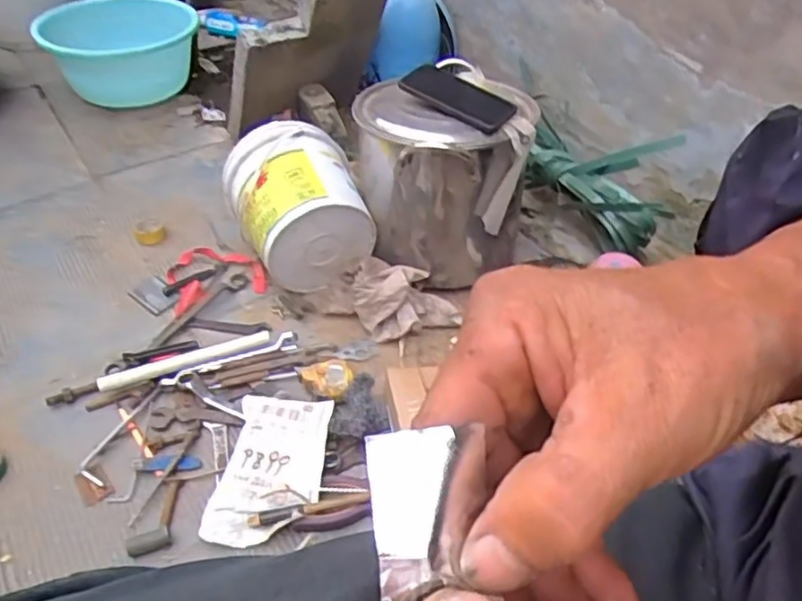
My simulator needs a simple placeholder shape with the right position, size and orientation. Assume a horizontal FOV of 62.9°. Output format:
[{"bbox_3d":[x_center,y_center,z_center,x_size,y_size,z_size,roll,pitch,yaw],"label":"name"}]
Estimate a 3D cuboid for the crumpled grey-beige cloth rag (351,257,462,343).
[{"bbox_3d":[0.006,-0.012,1.004,0.156,0.071,0.118,-6,43,-9],"label":"crumpled grey-beige cloth rag"}]

